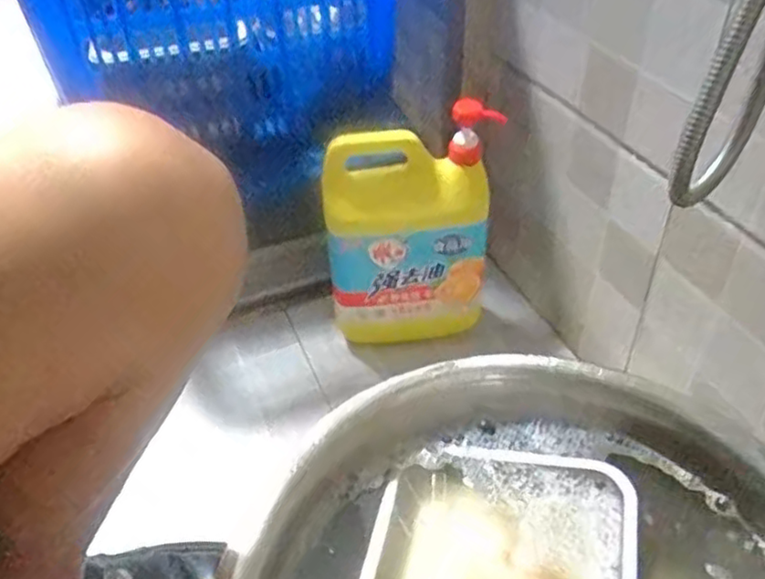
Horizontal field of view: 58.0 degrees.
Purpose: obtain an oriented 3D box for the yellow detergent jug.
[{"bbox_3d":[0.026,-0.055,0.801,0.177,0.289,0.094,-1,40,2],"label":"yellow detergent jug"}]

